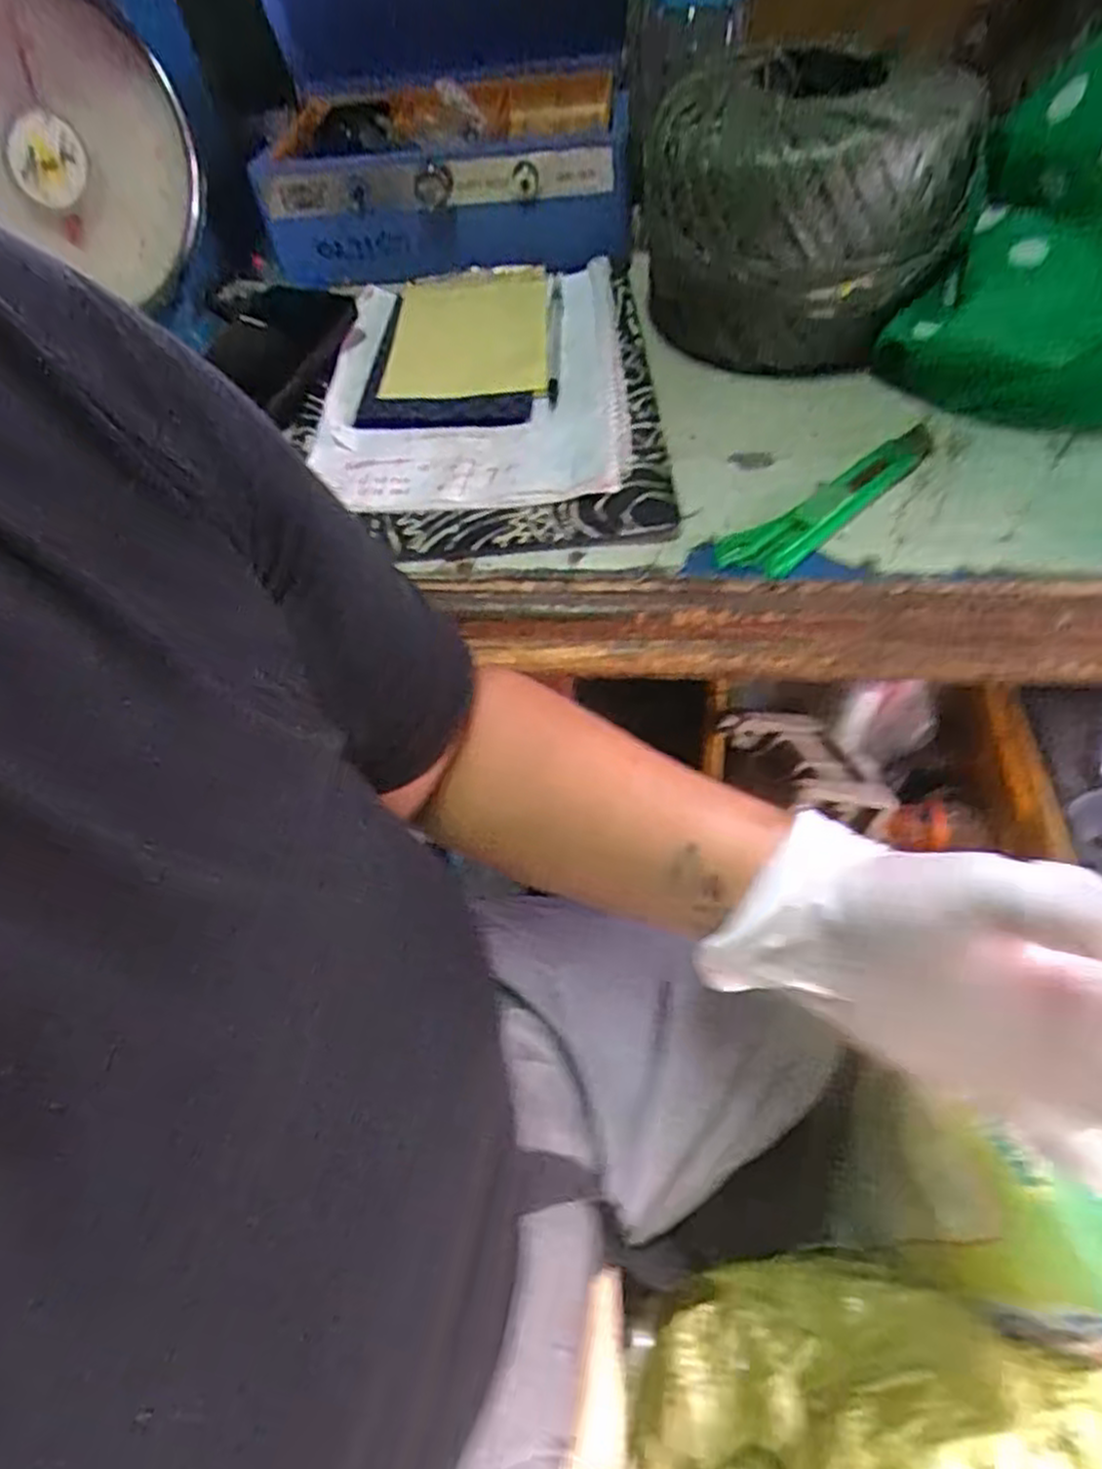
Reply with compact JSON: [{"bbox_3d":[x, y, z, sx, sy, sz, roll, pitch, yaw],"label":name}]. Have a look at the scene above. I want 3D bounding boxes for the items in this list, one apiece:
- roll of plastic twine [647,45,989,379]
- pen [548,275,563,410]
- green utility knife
[{"bbox_3d":[0.141,-0.303,0.460,0.144,0.134,0.149,-20,53,-10],"label":"roll of plastic twine"},{"bbox_3d":[0.003,-0.262,0.508,0.008,0.016,0.150,0,52,5],"label":"pen"},{"bbox_3d":[0.152,-0.122,0.409,0.147,0.012,0.034,-30,55,-17],"label":"green utility knife"}]

